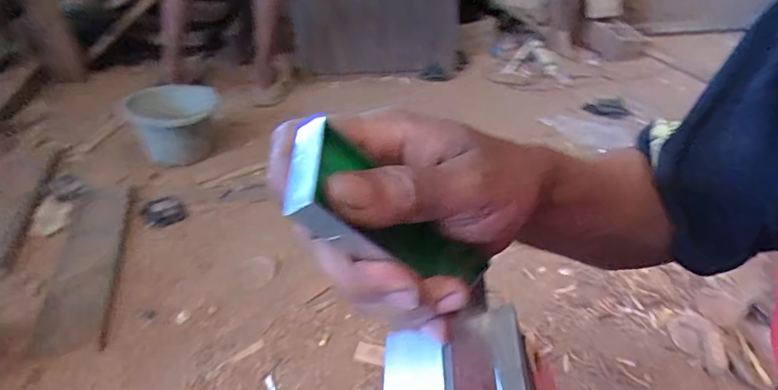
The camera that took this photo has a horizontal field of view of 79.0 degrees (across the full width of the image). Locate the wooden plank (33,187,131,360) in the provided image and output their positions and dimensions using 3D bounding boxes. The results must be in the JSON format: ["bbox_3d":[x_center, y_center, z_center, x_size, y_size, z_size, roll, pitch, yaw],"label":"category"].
[{"bbox_3d":[-0.628,0.125,0.988,0.116,0.014,0.505,-11,35,-15],"label":"wooden plank"}]

